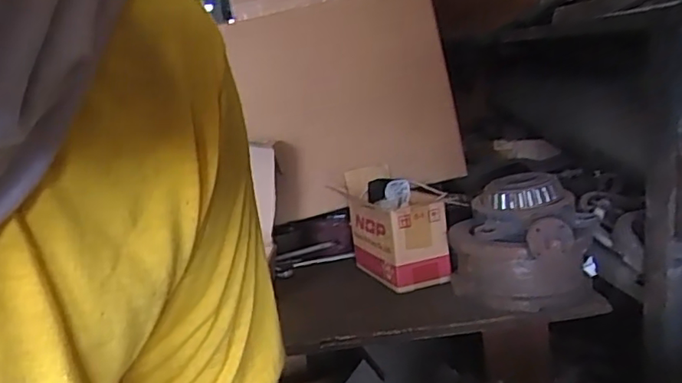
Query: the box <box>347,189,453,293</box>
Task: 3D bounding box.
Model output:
[{"bbox_3d":[0.108,0.083,1.101,0.118,0.140,0.214,-10,14,-16],"label":"box"}]

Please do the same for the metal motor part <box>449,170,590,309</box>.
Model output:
[{"bbox_3d":[0.273,0.080,0.917,0.210,0.171,0.180,-3,13,13],"label":"metal motor part"}]

